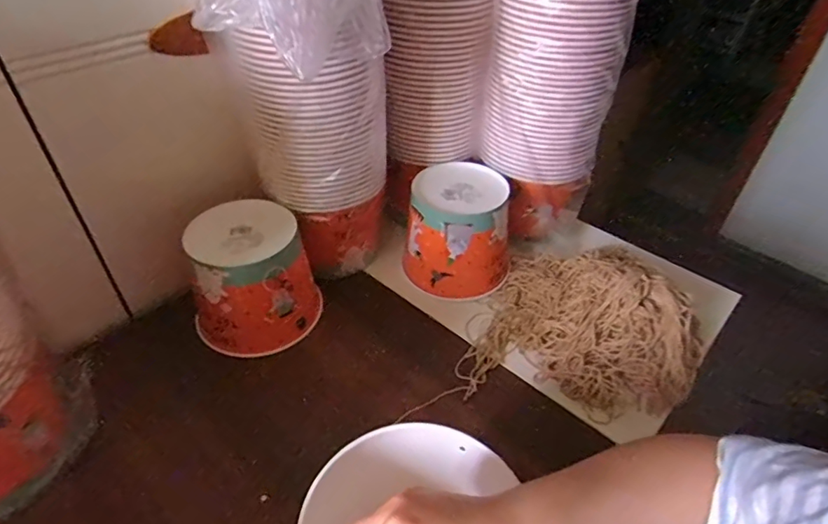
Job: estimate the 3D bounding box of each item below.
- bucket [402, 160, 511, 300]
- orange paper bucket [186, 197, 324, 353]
[{"bbox_3d":[0.066,-0.047,0.714,0.135,0.135,0.141,9,43,7],"label":"bucket"},{"bbox_3d":[-0.202,0.018,0.630,0.146,0.131,0.136,1,42,-1],"label":"orange paper bucket"}]

